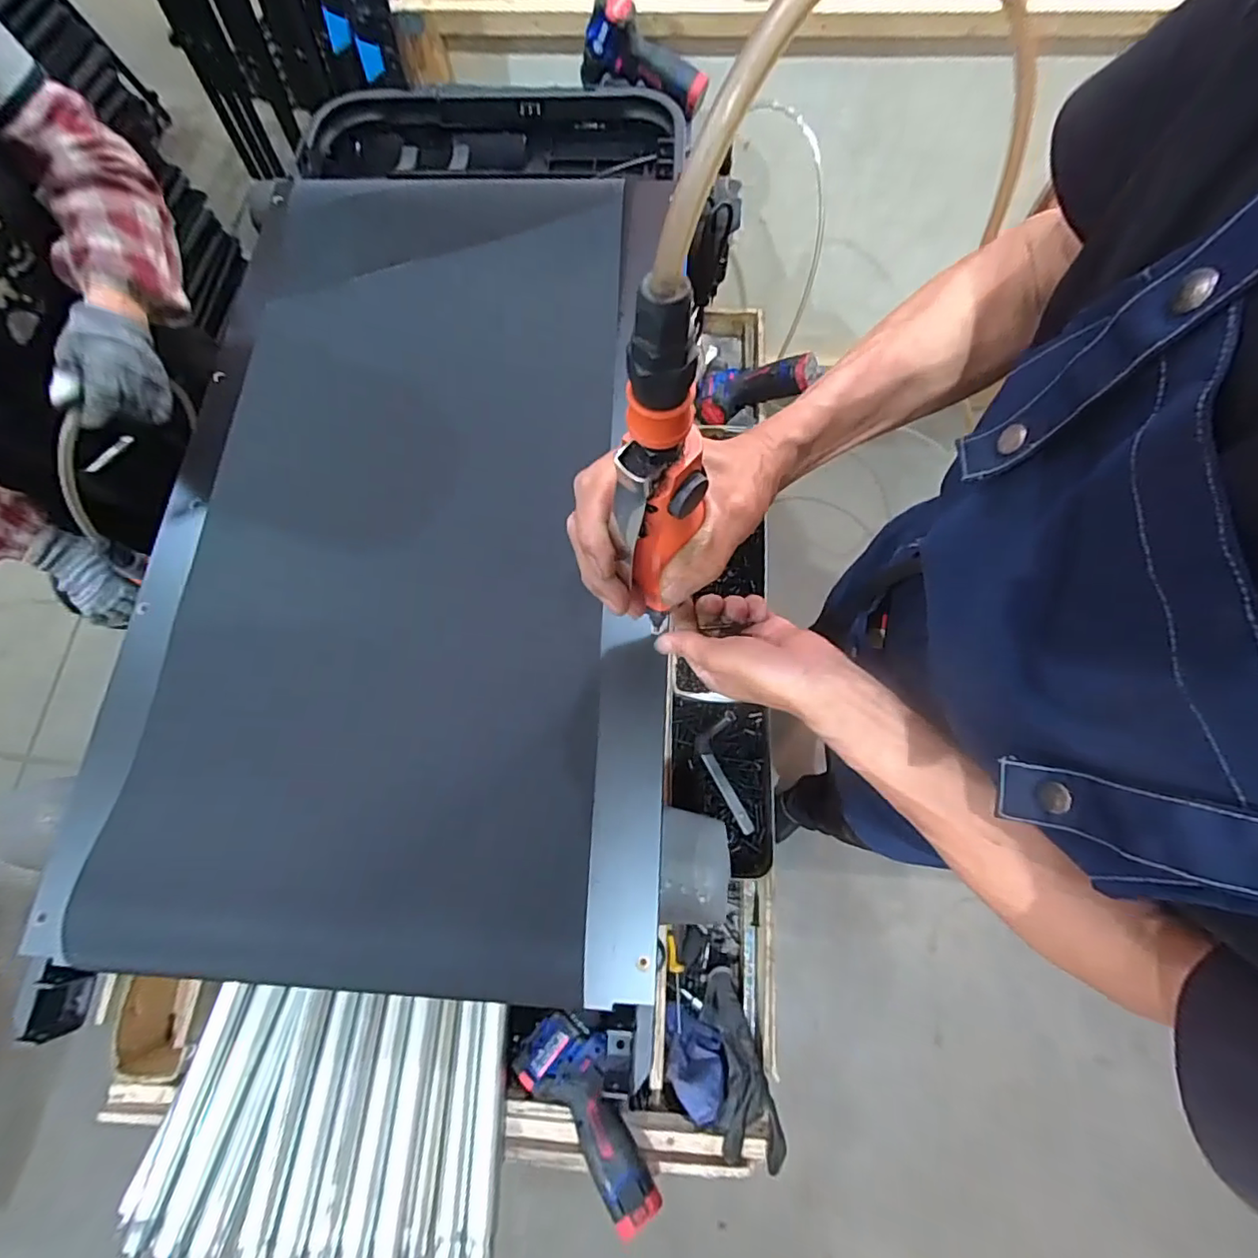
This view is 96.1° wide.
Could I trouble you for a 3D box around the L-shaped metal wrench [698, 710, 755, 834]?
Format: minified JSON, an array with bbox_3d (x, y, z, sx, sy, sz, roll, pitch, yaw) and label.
[{"bbox_3d":[0.121,0.184,0.722,0.050,0.019,0.147,-7,72,0],"label":"L-shaped metal wrench"}]

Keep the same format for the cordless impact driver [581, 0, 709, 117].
[{"bbox_3d":[0.018,-0.902,0.886,0.218,0.112,0.058,21,74,9],"label":"cordless impact driver"}]

